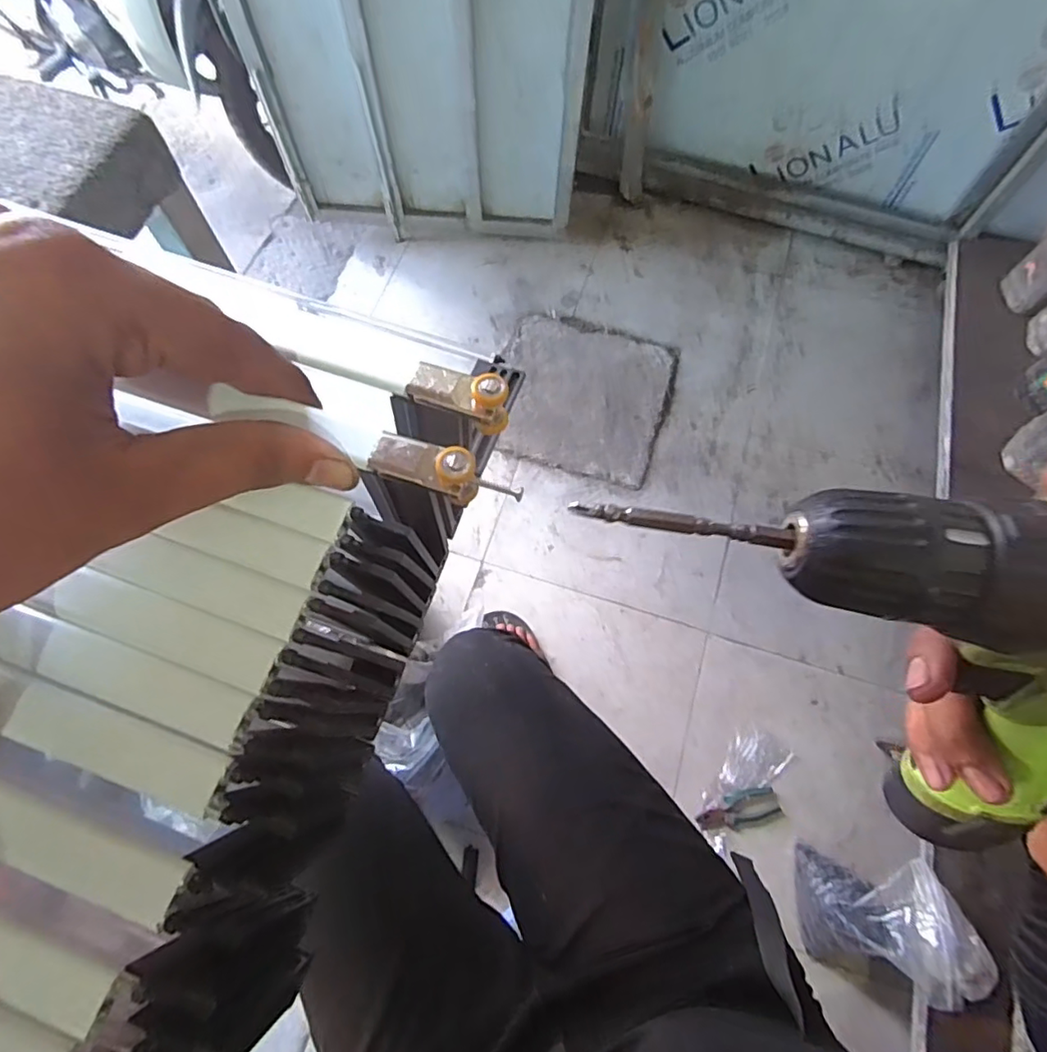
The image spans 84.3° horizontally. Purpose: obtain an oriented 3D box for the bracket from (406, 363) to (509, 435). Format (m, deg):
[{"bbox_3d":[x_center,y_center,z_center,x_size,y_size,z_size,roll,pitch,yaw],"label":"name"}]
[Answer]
[{"bbox_3d":[-0.022,-0.046,0.201,0.036,0.013,0.016,15,69,4],"label":"bracket"}]

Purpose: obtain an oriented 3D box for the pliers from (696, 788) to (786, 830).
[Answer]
[{"bbox_3d":[0.398,0.527,1.069,0.153,0.012,0.061,-10,69,-5],"label":"pliers"}]

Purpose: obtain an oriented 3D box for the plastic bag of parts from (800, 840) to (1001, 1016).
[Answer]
[{"bbox_3d":[0.562,0.619,0.915,0.162,0.232,0.169,9,69,2],"label":"plastic bag of parts"}]

